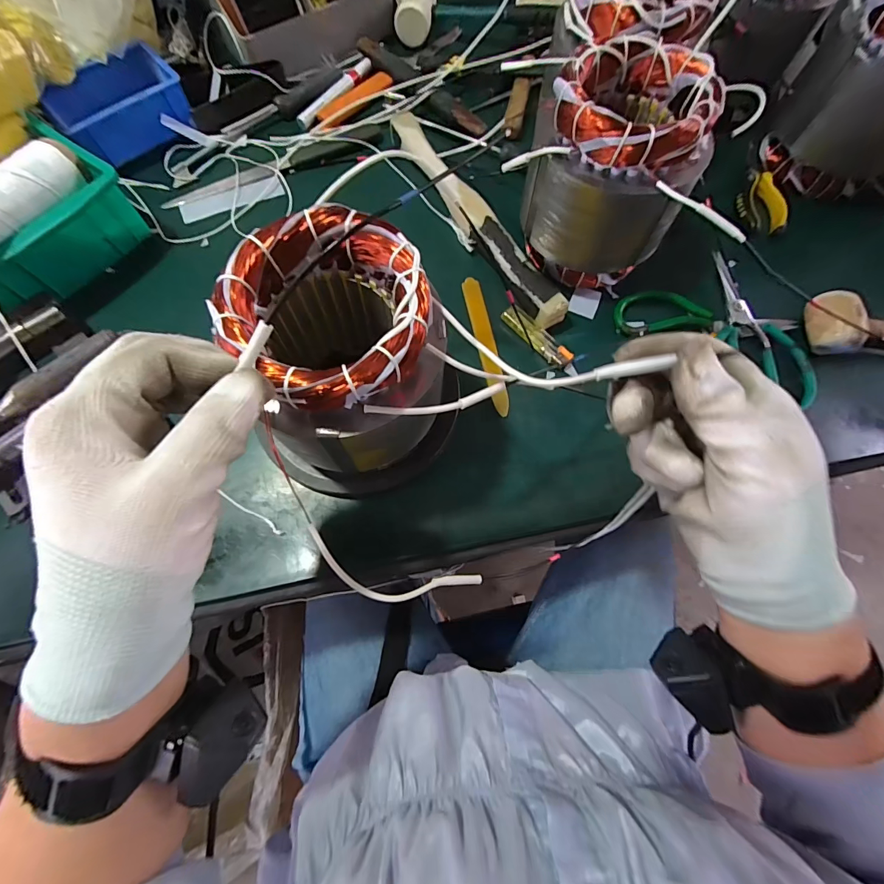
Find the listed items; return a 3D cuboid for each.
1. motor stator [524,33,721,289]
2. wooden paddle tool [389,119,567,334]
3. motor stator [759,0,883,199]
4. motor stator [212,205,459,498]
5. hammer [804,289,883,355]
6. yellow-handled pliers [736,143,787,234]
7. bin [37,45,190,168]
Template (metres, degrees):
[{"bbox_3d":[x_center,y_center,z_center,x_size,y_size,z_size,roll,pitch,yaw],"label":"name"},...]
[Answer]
[{"bbox_3d":[0.157,-0.260,0.397,0.132,0.159,0.128,1,73,-2],"label":"motor stator"},{"bbox_3d":[0.030,-0.263,0.462,0.036,0.031,0.331,-30,77,-10],"label":"wooden paddle tool"},{"bbox_3d":[0.490,-0.393,0.451,0.136,0.163,0.131,-37,78,-12],"label":"motor stator"},{"bbox_3d":[-0.066,-0.049,0.312,0.131,0.169,0.148,3,73,-1],"label":"motor stator"},{"bbox_3d":[0.522,-0.119,0.422,0.270,0.039,0.063,1,73,-2],"label":"hammer"},{"bbox_3d":[0.391,-0.320,0.497,0.049,0.020,0.146,11,73,1],"label":"yellow-handled pliers"},{"bbox_3d":[-0.380,-0.396,0.482,0.144,0.050,0.087,-35,78,-12],"label":"bin"}]

